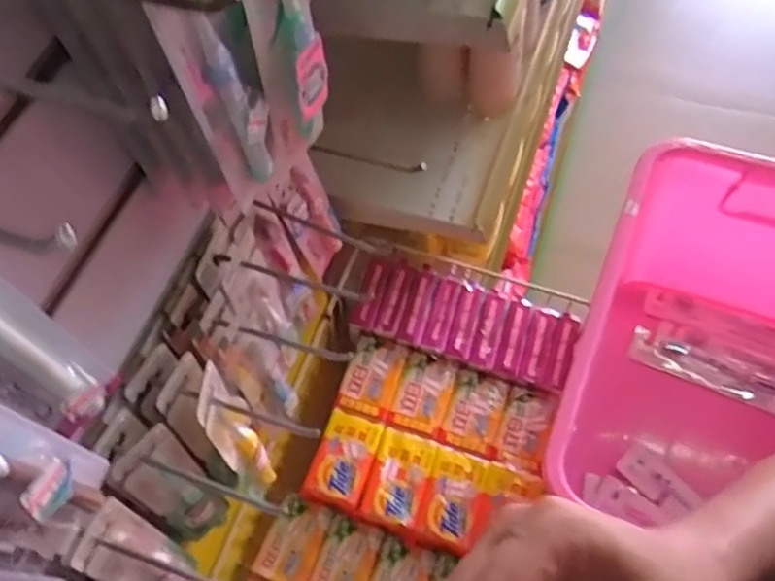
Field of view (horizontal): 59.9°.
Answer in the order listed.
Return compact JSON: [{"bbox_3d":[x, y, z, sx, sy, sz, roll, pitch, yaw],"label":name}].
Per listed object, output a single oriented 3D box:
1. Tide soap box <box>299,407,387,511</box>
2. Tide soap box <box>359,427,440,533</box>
[{"bbox_3d":[-0.053,0.213,0.850,0.073,0.029,0.114,17,63,14],"label":"Tide soap box"},{"bbox_3d":[0.016,0.234,0.833,0.070,0.029,0.113,14,62,12],"label":"Tide soap box"}]

